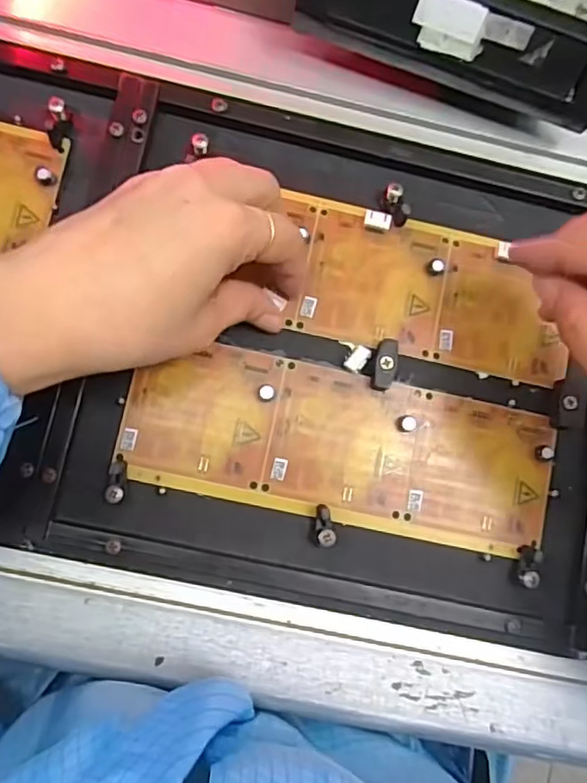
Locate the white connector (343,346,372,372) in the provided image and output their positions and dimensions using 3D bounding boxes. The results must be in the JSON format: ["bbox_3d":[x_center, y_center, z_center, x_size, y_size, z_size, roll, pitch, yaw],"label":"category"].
[{"bbox_3d":[0.032,-0.016,0.310,0.009,0.004,0.013,37,83,0],"label":"white connector"}]

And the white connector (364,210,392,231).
[{"bbox_3d":[0.043,-0.087,0.318,0.013,0.006,0.008,8,84,-3],"label":"white connector"}]

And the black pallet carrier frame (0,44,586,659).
[{"bbox_3d":[-0.095,-0.042,0.298,0.522,0.017,0.232,14,82,-4],"label":"black pallet carrier frame"}]

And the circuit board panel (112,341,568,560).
[{"bbox_3d":[0.025,0.027,0.306,0.208,0.004,0.071,12,83,-3],"label":"circuit board panel"}]

